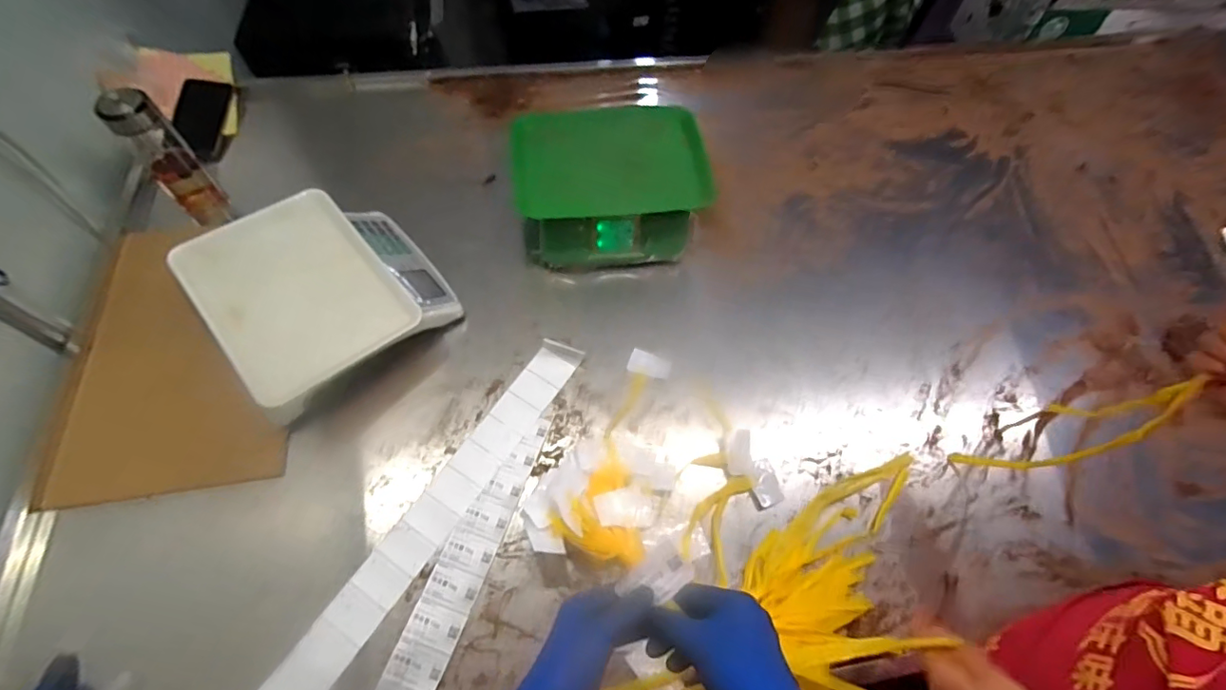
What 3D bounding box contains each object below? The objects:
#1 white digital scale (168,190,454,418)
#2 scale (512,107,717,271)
[{"bbox_3d":[-0.391,-0.074,0.732,0.275,0.100,0.287,-34,69,-20],"label":"white digital scale"},{"bbox_3d":[-0.005,-0.249,0.835,0.291,0.126,0.226,-3,62,-4],"label":"scale"}]

